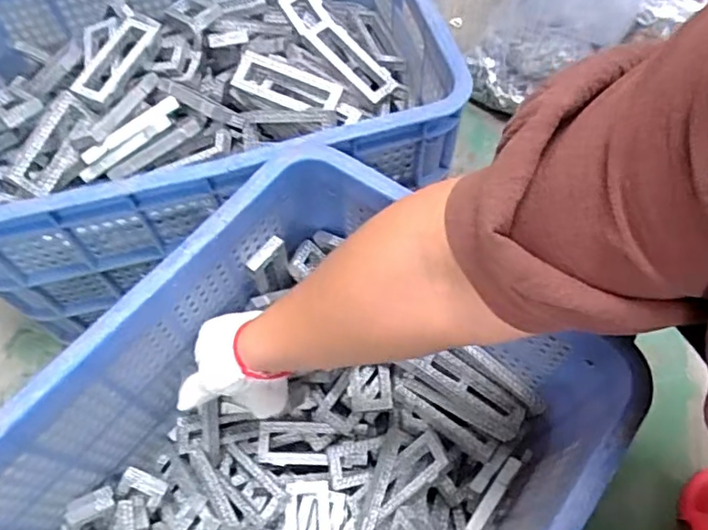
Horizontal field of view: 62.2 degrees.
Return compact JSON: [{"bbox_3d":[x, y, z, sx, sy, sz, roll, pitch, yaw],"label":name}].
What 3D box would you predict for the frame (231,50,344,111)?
[{"bbox_3d":[-0.068,-0.184,0.592,0.112,0.020,0.037,19,106,3],"label":"frame"}]

